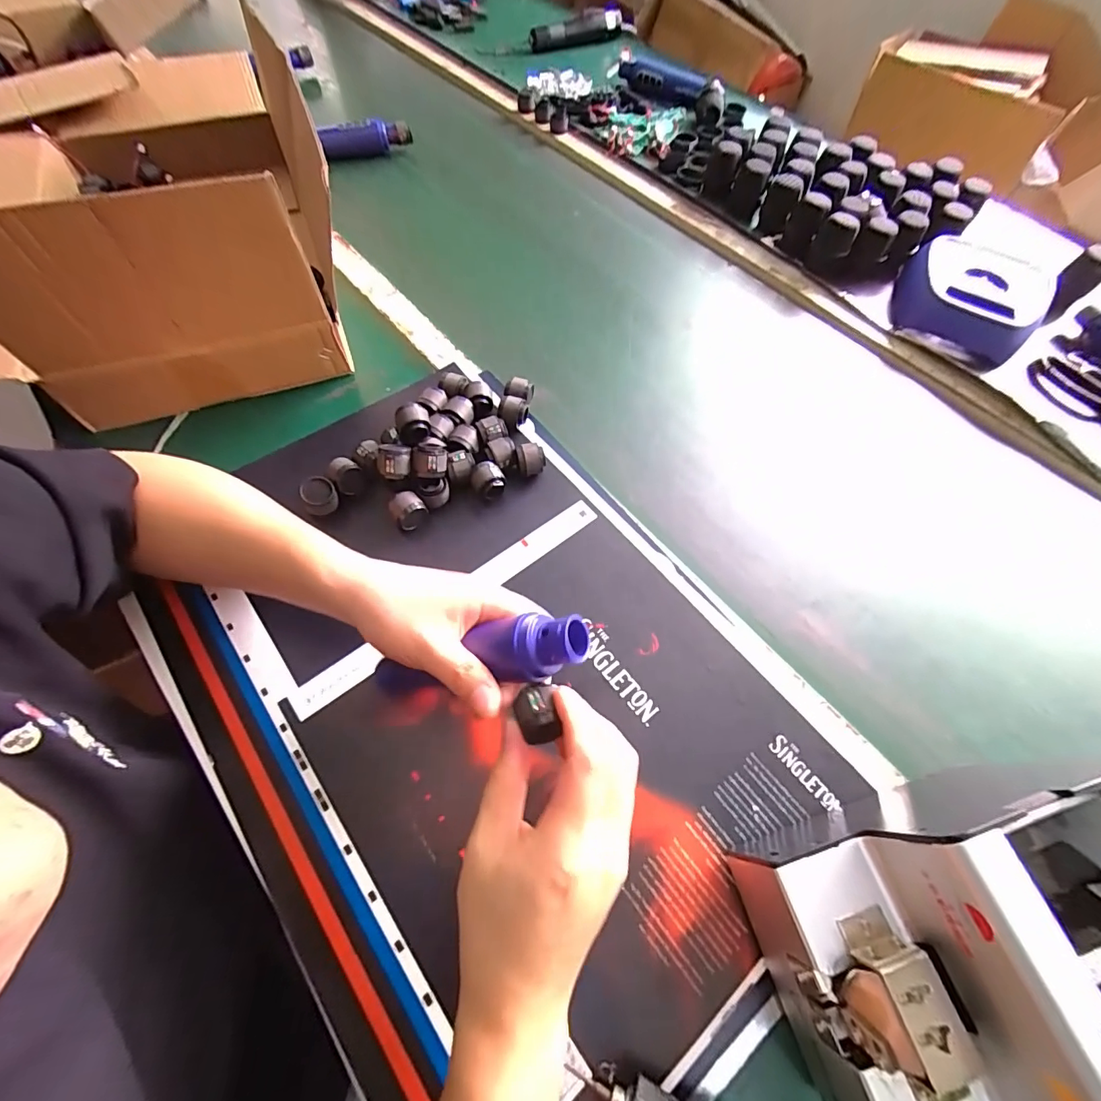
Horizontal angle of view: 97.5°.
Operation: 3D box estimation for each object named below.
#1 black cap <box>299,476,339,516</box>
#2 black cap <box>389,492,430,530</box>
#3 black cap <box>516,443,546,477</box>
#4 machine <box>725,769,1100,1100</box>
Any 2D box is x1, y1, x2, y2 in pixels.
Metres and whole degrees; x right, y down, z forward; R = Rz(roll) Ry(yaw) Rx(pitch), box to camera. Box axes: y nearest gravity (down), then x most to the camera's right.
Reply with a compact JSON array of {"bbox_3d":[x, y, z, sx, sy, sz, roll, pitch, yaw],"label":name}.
[{"bbox_3d":[-0.203,-0.049,0.426,0.028,0.018,0.032,-34,69,-19],"label":"black cap"},{"bbox_3d":[-0.127,-0.036,0.432,0.028,0.028,0.026,1,62,-3],"label":"black cap"},{"bbox_3d":[-0.018,-0.084,0.455,0.027,0.024,0.023,0,62,-3],"label":"black cap"},{"bbox_3d":[0.221,0.206,0.253,0.176,0.147,0.124,-14,64,-10],"label":"machine"}]

